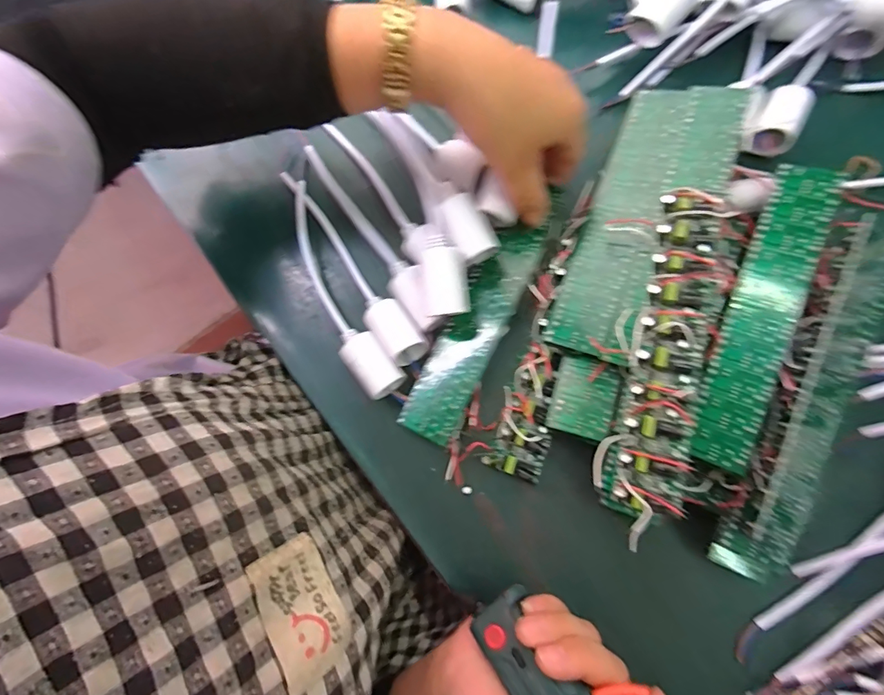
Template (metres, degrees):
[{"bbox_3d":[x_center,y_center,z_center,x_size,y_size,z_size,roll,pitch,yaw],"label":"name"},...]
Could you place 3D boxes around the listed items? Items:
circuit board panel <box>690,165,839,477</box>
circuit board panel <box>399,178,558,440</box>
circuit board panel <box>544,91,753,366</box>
[{"bbox_3d":[0.203,-0.022,0.284,0.039,0.006,0.199,18,83,22],"label":"circuit board panel"},{"bbox_3d":[0.028,-0.020,0.326,0.042,0.011,0.183,29,86,6],"label":"circuit board panel"},{"bbox_3d":[0.134,-0.088,0.301,0.078,0.015,0.201,20,82,30],"label":"circuit board panel"}]

